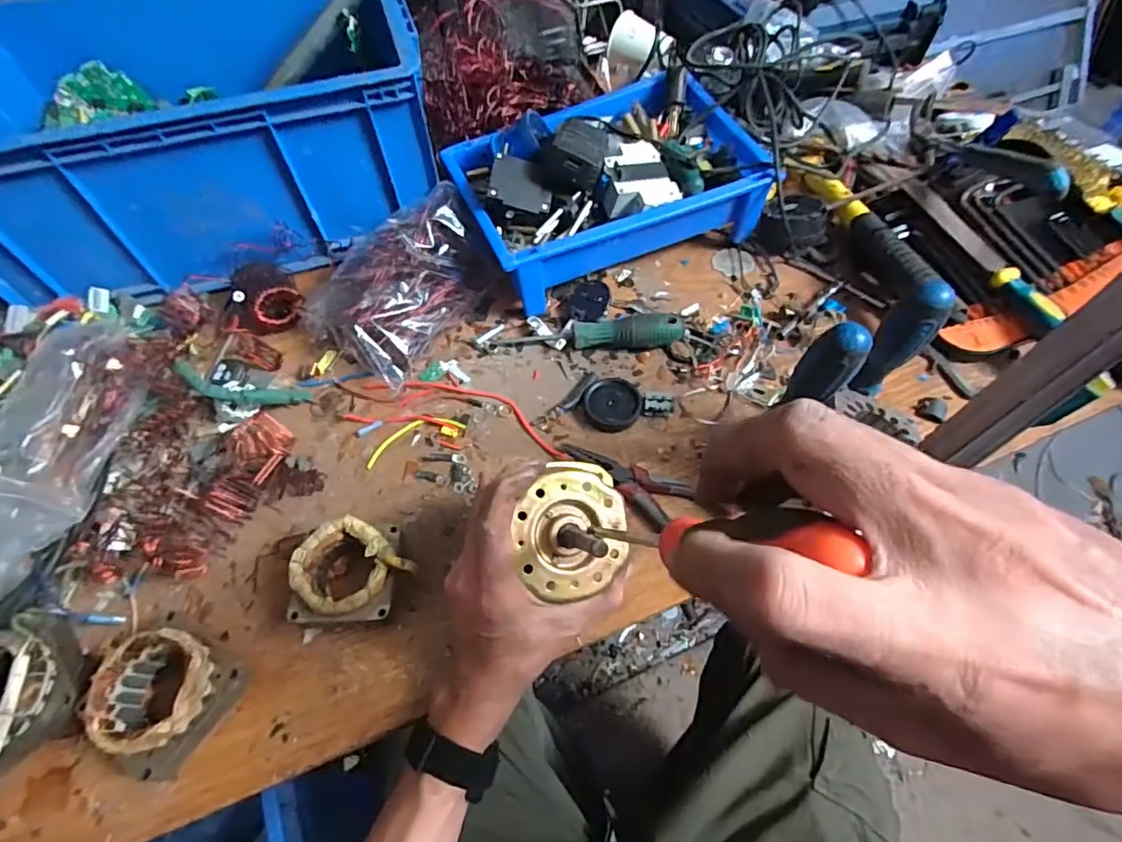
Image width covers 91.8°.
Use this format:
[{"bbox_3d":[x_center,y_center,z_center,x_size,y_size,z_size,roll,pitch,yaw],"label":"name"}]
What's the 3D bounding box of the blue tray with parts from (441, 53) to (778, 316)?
[{"bbox_3d":[0.048,-0.262,0.603,0.305,0.126,0.205,-20,58,-10],"label":"blue tray with parts"}]

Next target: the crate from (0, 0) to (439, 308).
[{"bbox_3d":[-0.400,-0.345,0.619,0.457,0.163,0.381,-14,57,-7],"label":"crate"}]

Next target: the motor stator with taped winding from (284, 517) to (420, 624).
[{"bbox_3d":[-0.153,0.120,0.417,0.086,0.058,0.070,0,57,2],"label":"motor stator with taped winding"}]

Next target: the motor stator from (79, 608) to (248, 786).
[{"bbox_3d":[-0.272,0.186,0.376,0.089,0.059,0.085,28,62,19],"label":"motor stator"}]

